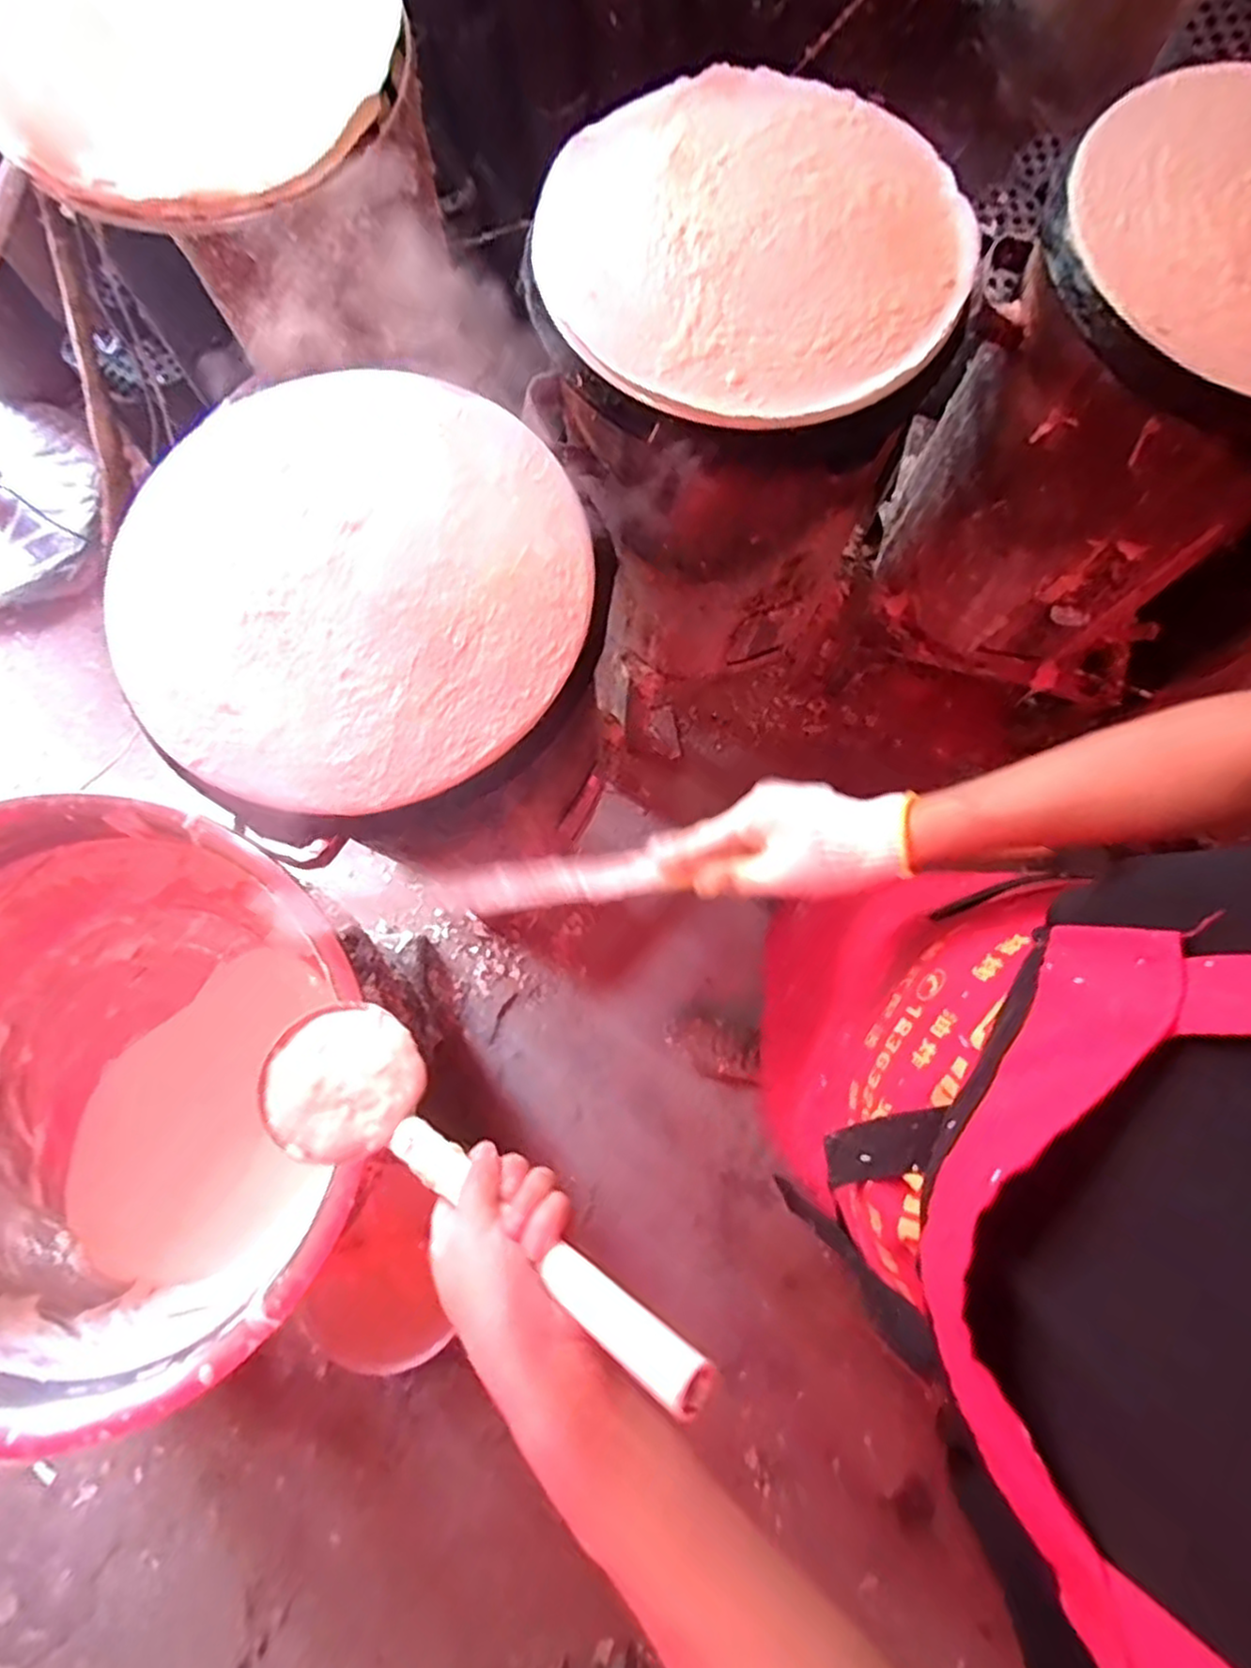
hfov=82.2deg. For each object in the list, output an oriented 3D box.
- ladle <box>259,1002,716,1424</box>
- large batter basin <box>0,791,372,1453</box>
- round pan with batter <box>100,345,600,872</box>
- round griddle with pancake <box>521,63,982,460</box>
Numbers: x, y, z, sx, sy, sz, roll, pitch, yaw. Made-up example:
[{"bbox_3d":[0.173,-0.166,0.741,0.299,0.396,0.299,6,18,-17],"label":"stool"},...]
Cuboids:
[{"bbox_3d":[-0.091,0.182,0.370,0.314,0.062,0.087,17,74,42],"label":"ladle"},{"bbox_3d":[-0.482,0.243,0.666,0.499,0.197,0.499,-4,79,-1],"label":"large batter basin"},{"bbox_3d":[-0.220,-0.198,0.569,0.362,0.062,0.382,-41,82,-7],"label":"round pan with batter"},{"bbox_3d":[0.114,-0.512,0.631,0.360,0.035,0.374,0,79,0],"label":"round griddle with pancake"}]

